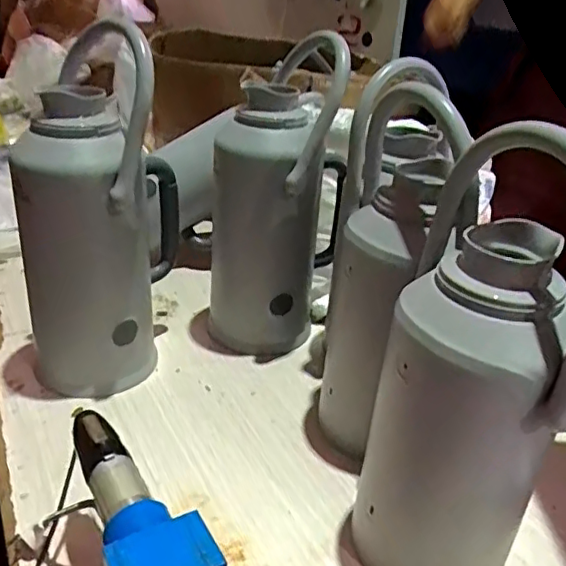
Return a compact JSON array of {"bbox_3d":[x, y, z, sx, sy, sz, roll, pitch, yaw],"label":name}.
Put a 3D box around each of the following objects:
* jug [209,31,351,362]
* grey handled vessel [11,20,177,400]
[{"bbox_3d":[-0.016,-0.112,0.865,0.185,0.430,0.161,5,28,3],"label":"jug"},{"bbox_3d":[-0.247,-0.077,0.771,0.196,0.443,0.174,-2,29,-10],"label":"grey handled vessel"}]

